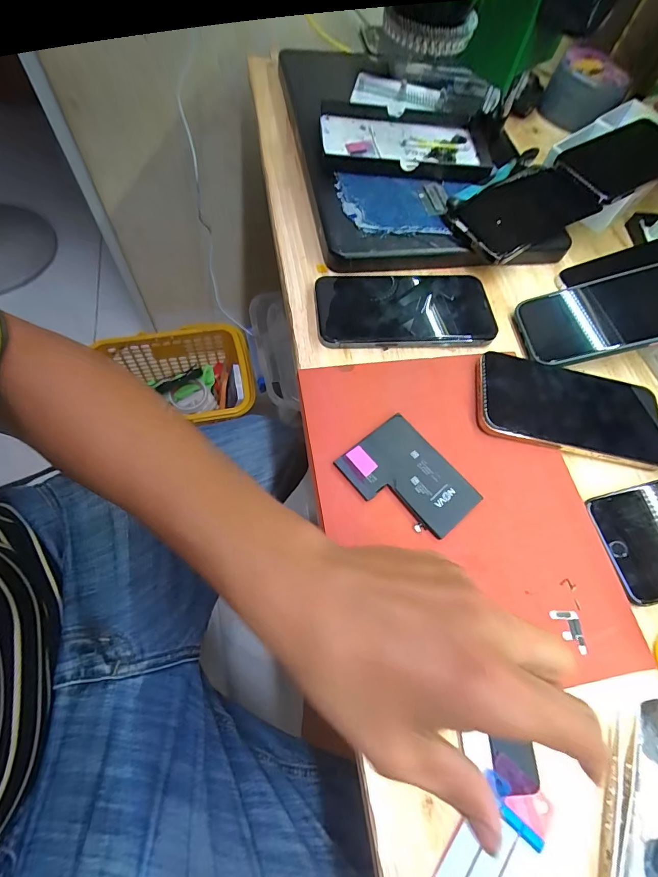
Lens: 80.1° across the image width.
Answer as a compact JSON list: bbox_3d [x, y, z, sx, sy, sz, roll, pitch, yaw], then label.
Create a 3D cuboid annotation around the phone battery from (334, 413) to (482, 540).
[{"bbox_3d":[0.058,0.029,0.279,0.065,0.005,0.087,-38,74,-21],"label":"phone battery"}]

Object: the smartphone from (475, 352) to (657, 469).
[{"bbox_3d":[0.194,-0.024,0.317,0.154,0.009,0.080,9,64,-3],"label":"smartphone"}]

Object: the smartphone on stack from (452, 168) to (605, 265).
[{"bbox_3d":[0.190,-0.227,0.388,0.142,0.017,0.078,-31,81,-14],"label":"smartphone on stack"}]

